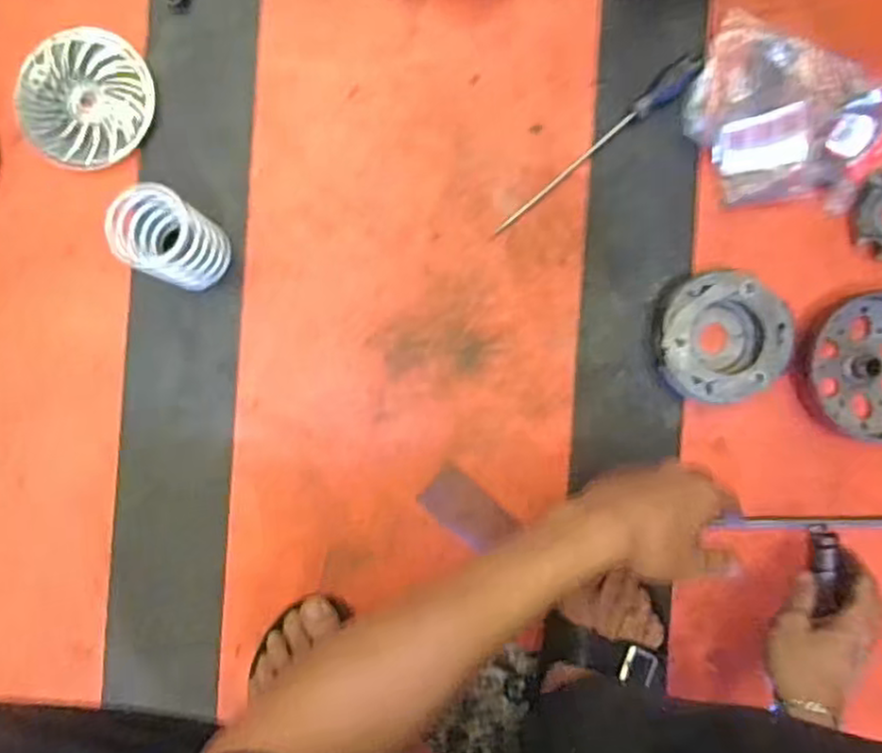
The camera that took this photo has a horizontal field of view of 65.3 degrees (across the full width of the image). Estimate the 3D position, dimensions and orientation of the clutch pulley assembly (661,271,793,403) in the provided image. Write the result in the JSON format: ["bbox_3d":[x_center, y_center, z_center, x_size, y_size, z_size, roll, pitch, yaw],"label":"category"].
[{"bbox_3d":[0.250,-0.034,0.613,0.113,0.030,0.112,0,90,-1],"label":"clutch pulley assembly"}]

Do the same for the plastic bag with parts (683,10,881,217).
[{"bbox_3d":[0.319,-0.225,0.608,0.195,0.040,0.166,18,90,-2],"label":"plastic bag with parts"}]

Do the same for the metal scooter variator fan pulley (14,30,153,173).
[{"bbox_3d":[-0.308,-0.241,0.596,0.106,0.014,0.116,0,90,-1],"label":"metal scooter variator fan pulley"}]

